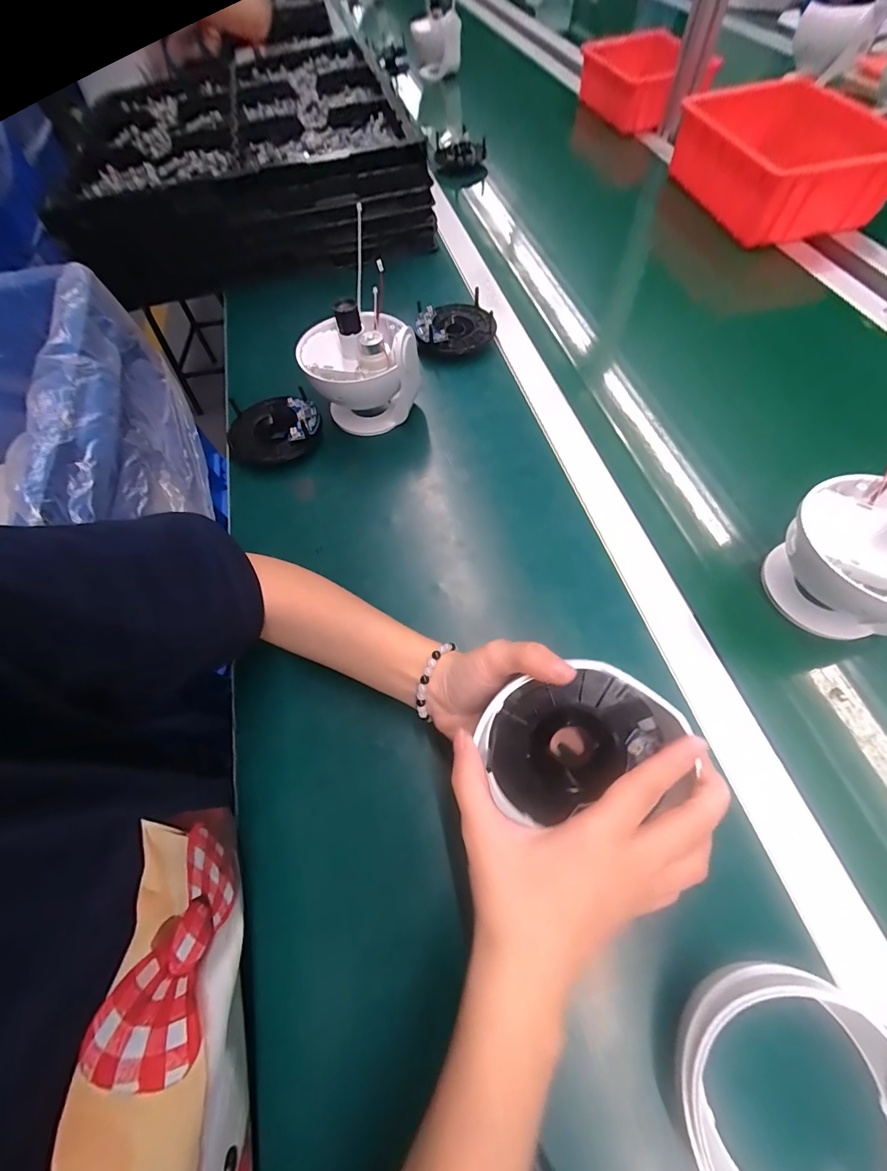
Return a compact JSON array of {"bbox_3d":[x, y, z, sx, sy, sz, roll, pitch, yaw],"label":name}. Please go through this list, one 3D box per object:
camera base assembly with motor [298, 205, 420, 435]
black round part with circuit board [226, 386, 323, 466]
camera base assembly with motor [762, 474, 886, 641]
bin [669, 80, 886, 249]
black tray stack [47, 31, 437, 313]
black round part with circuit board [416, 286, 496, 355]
[{"bbox_3d":[-0.092,-0.238,0.447,0.106,0.115,0.112,-22,64,-6],"label":"camera base assembly with motor"},{"bbox_3d":[-0.188,-0.175,0.463,0.098,0.029,0.090,-2,64,4],"label":"black round part with circuit board"},{"bbox_3d":[0.323,-0.026,0.313,0.123,0.113,0.125,-42,68,-15],"label":"camera base assembly with motor"},{"bbox_3d":[0.485,-0.628,0.610,0.217,0.086,0.272,-9,63,0],"label":"bin"},{"bbox_3d":[-0.328,-0.686,0.693,0.503,0.137,0.502,-19,64,-5],"label":"black tray stack"},{"bbox_3d":[0.015,-0.332,0.527,0.096,0.038,0.090,-2,64,4],"label":"black round part with circuit board"}]

